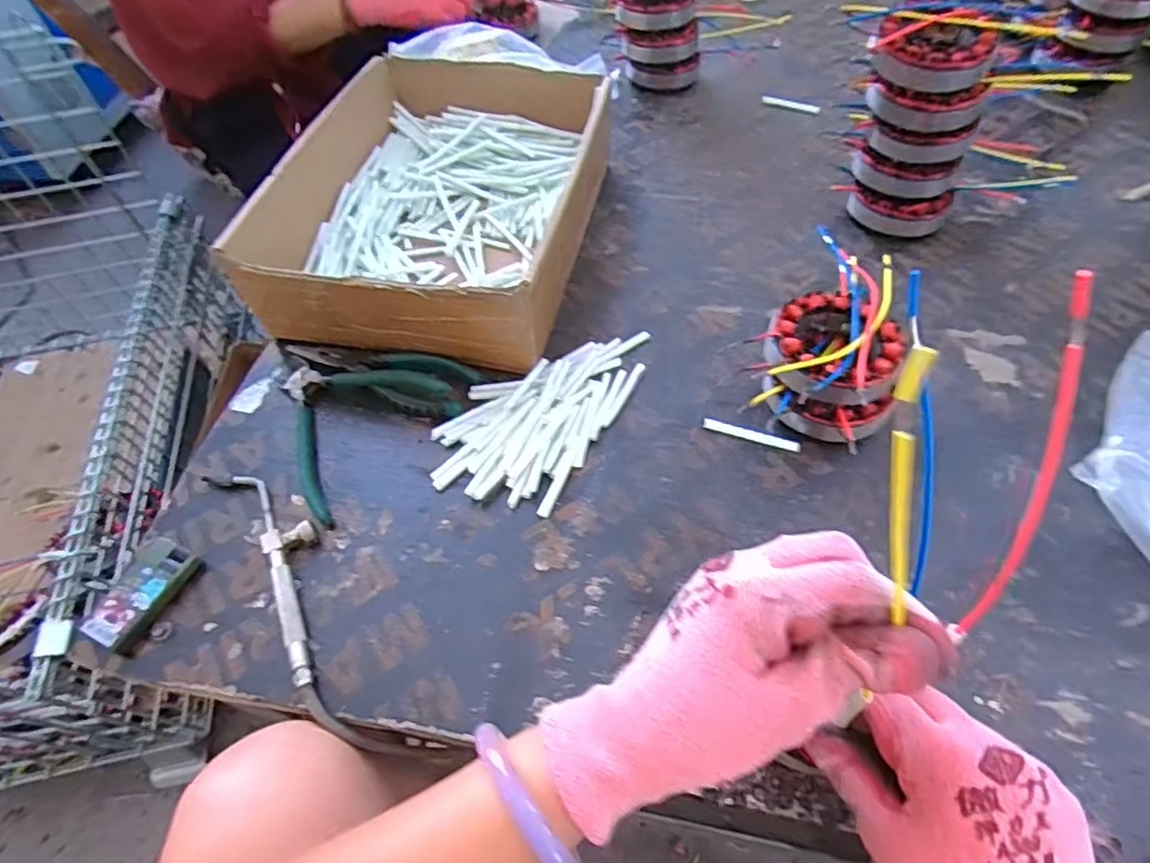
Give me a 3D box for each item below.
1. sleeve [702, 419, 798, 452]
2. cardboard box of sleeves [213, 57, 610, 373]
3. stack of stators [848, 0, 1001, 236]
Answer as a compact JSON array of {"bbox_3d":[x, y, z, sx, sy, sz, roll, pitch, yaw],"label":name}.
[{"bbox_3d":[0.128,0.002,0.445,0.068,0.004,0.009,16,56,15],"label":"sleeve"},{"bbox_3d":[-0.109,-0.210,0.552,0.243,0.094,0.337,8,56,9],"label":"cardboard box of sleeves"},{"bbox_3d":[0.288,-0.256,0.517,0.101,0.158,0.074,27,60,21],"label":"stack of stators"}]

